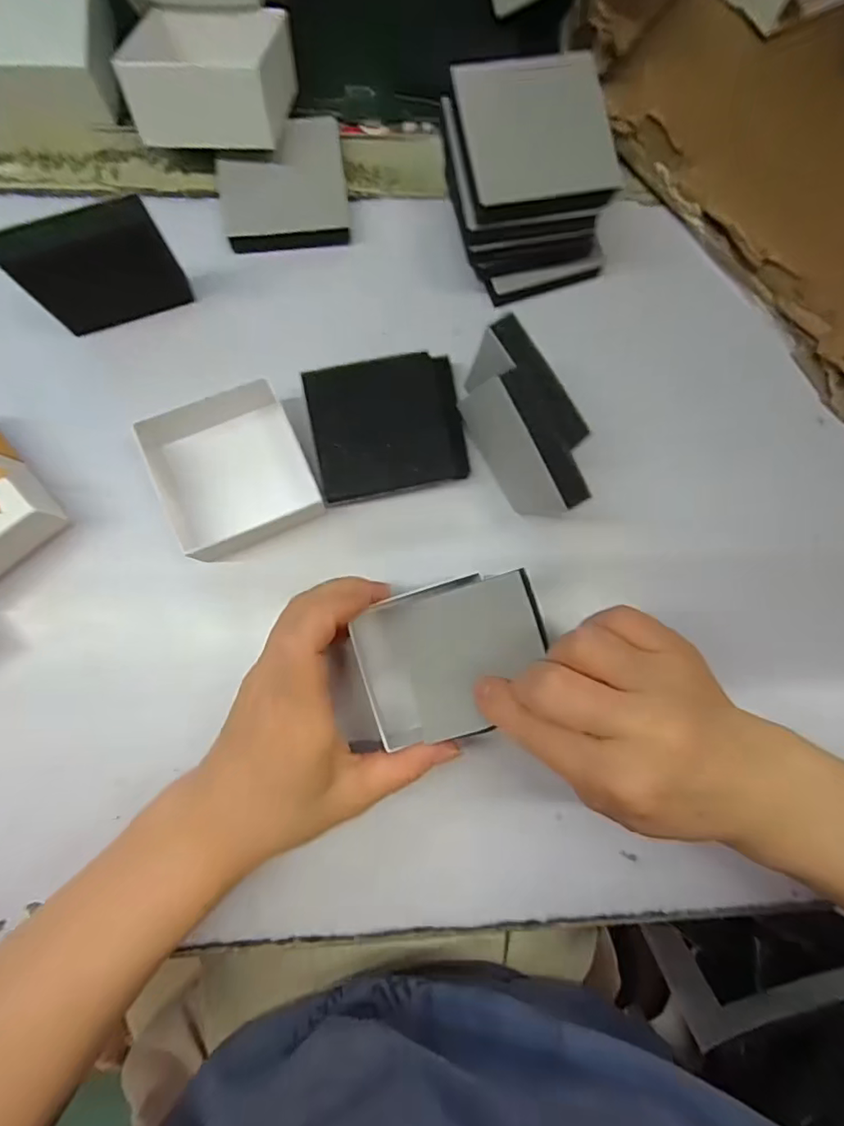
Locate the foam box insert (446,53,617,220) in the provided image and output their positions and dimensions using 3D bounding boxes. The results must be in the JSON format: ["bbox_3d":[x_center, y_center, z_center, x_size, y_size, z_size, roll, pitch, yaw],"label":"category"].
[{"bbox_3d":[0.050,-0.189,0.247,0.065,0.014,0.066,-12,85,-5],"label":"foam box insert"}]

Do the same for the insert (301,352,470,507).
[{"bbox_3d":[-0.016,-0.068,0.285,0.075,0.027,0.066,-12,85,-5],"label":"insert"}]

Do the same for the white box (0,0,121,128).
[{"bbox_3d":[-0.197,-0.267,0.288,0.072,0.037,0.066,-5,84,-5],"label":"white box"}]

